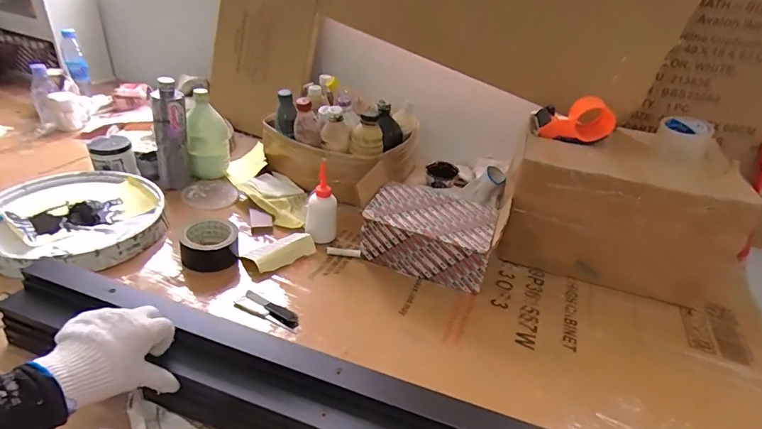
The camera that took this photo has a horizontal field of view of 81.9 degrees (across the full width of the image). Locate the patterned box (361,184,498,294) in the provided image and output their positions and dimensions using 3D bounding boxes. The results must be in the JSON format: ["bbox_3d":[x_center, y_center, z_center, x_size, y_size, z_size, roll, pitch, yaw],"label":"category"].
[{"bbox_3d":[0.089,0.044,0.834,0.226,0.127,0.145,15,31,12],"label":"patterned box"}]

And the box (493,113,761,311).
[{"bbox_3d":[0.444,-0.005,0.864,0.390,0.243,0.210,13,31,8],"label":"box"}]

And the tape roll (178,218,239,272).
[{"bbox_3d":[-0.305,0.057,0.784,0.094,0.057,0.090,0,32,-14],"label":"tape roll"}]

